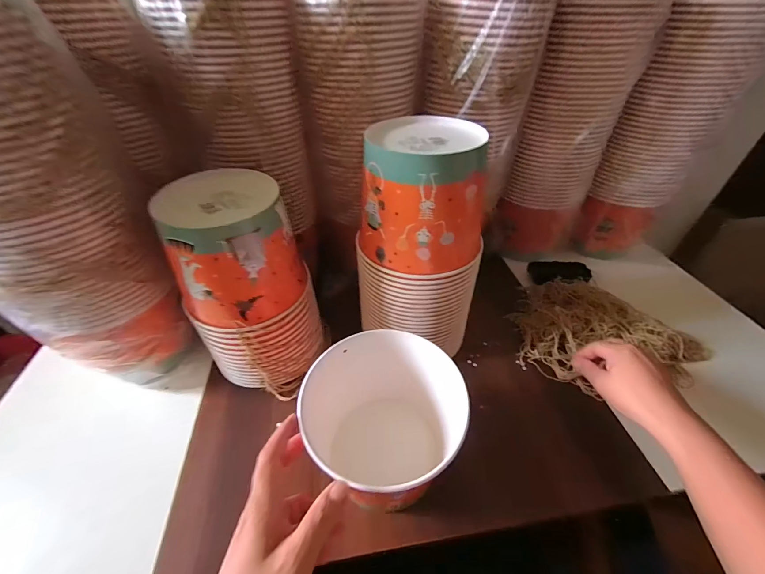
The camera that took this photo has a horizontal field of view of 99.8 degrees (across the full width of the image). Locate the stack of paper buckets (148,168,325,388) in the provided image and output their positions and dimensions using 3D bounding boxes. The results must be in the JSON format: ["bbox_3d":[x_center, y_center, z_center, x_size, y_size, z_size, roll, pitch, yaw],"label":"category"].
[{"bbox_3d":[-0.170,0.006,0.415,0.151,0.248,0.131,-29,50,-26],"label":"stack of paper buckets"}]

